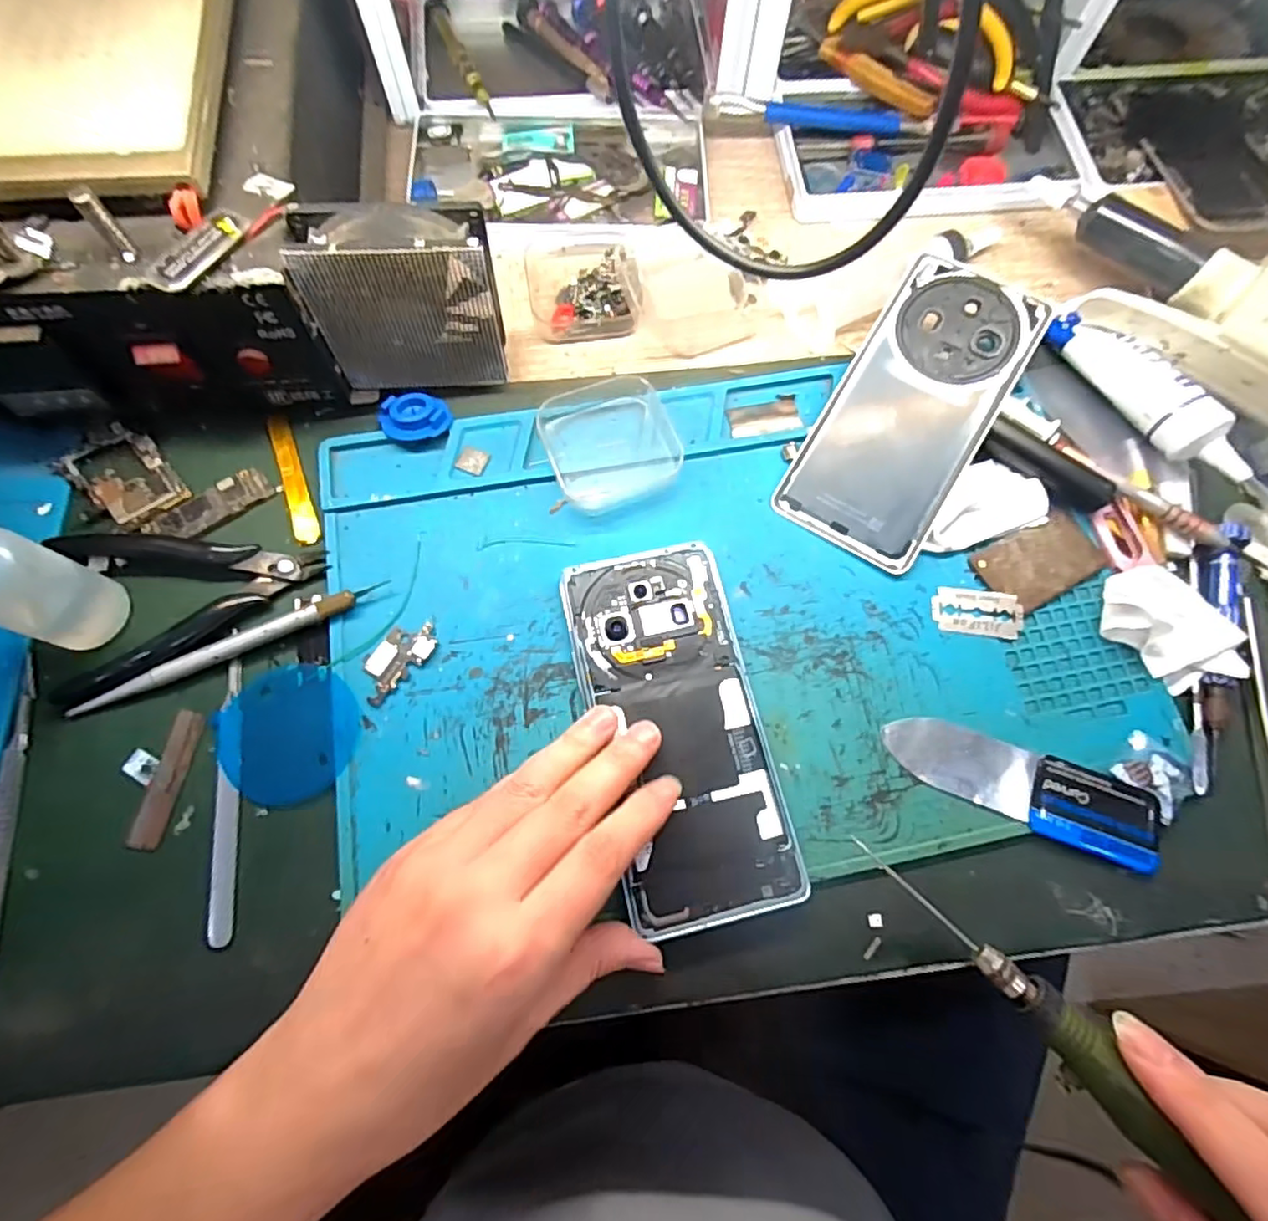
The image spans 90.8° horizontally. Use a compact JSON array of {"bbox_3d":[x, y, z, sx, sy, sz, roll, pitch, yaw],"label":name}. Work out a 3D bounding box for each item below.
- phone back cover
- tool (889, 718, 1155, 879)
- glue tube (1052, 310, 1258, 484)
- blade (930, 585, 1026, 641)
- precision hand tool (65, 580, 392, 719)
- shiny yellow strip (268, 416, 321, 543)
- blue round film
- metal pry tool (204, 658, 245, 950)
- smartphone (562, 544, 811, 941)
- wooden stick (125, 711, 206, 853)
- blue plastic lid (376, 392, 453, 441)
[{"bbox_3d":[0.142,-0.102,0.316,0.075,0.004,0.160,31,86,11],"label":"phone back cover"},{"bbox_3d":[0.171,0.076,0.277,0.117,0.004,0.035,21,73,8],"label":"tool"},{"bbox_3d":[0.269,-0.115,0.326,0.034,0.028,0.117,-25,75,-9],"label":"glue tube"},{"bbox_3d":[0.166,0.000,0.301,0.042,0.004,0.023,8,72,1],"label":"blade"},{"bbox_3d":[-0.181,0.015,0.280,0.137,0.010,0.011,-22,74,-8],"label":"precision hand tool"},{"bbox_3d":[-0.169,-0.065,0.311,0.012,0.004,0.071,-16,76,-19],"label":"shiny yellow strip"},{"bbox_3d":[-0.152,0.053,0.273,0.061,0.004,0.059,0,72,-2],"label":"blue round film"},{"bbox_3d":[-0.173,0.078,0.265,0.011,0.004,0.114,-8,73,-4],"label":"metal pry tool"},{"bbox_3d":[0.020,0.049,0.274,0.071,0.004,0.161,-14,73,-6],"label":"smartphone"},{"bbox_3d":[-0.199,0.071,0.266,0.013,0.004,0.057,8,72,1],"label":"wooden stick"},{"bbox_3d":[-0.111,-0.099,0.318,0.036,0.010,0.026,1,72,-1],"label":"blue plastic lid"}]

